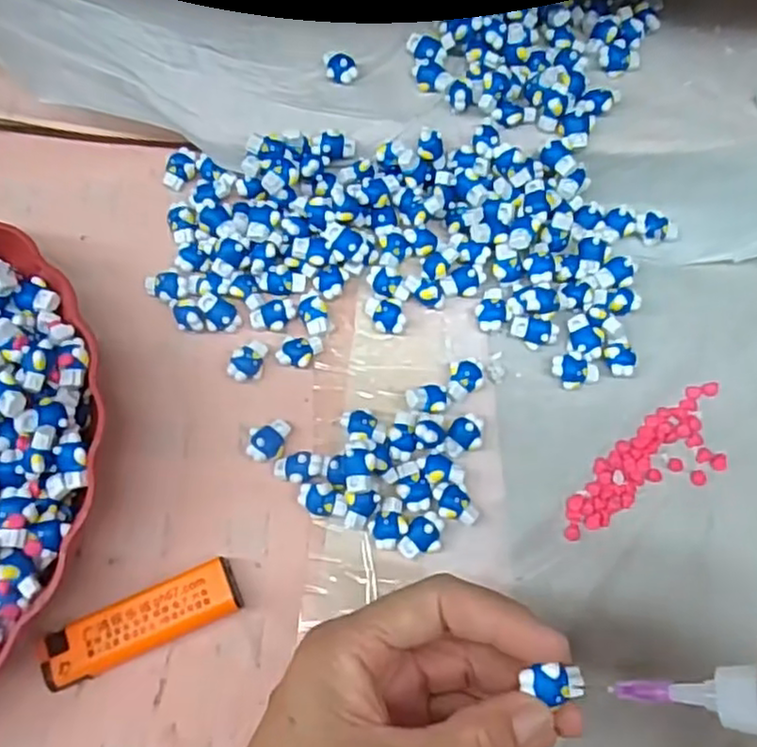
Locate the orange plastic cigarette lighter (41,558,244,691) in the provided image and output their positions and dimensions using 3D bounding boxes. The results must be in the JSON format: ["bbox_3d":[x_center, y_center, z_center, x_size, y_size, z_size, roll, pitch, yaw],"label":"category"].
[{"bbox_3d":[-0.097,0.103,0.284,0.079,0.014,0.023,-23,72,-7],"label":"orange plastic cigarette lighter"}]

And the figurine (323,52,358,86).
[{"bbox_3d":[-0.020,-0.160,0.360,0.017,0.012,0.014,-5,71,-1],"label":"figurine"}]

